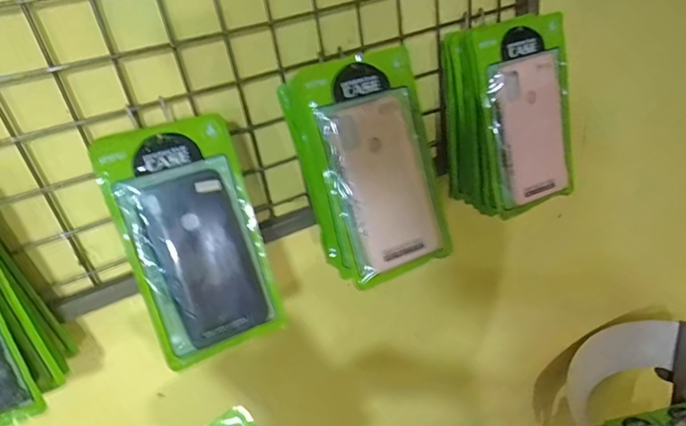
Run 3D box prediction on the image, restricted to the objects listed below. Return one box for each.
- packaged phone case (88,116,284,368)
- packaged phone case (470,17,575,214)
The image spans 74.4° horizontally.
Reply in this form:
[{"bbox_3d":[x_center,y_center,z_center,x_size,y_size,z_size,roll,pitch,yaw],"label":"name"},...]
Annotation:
[{"bbox_3d":[-0.133,0.027,0.411,0.113,0.215,0.010,-19,10,-20],"label":"packaged phone case"},{"bbox_3d":[0.211,-0.110,0.517,0.112,0.211,0.029,-20,21,-10],"label":"packaged phone case"}]

